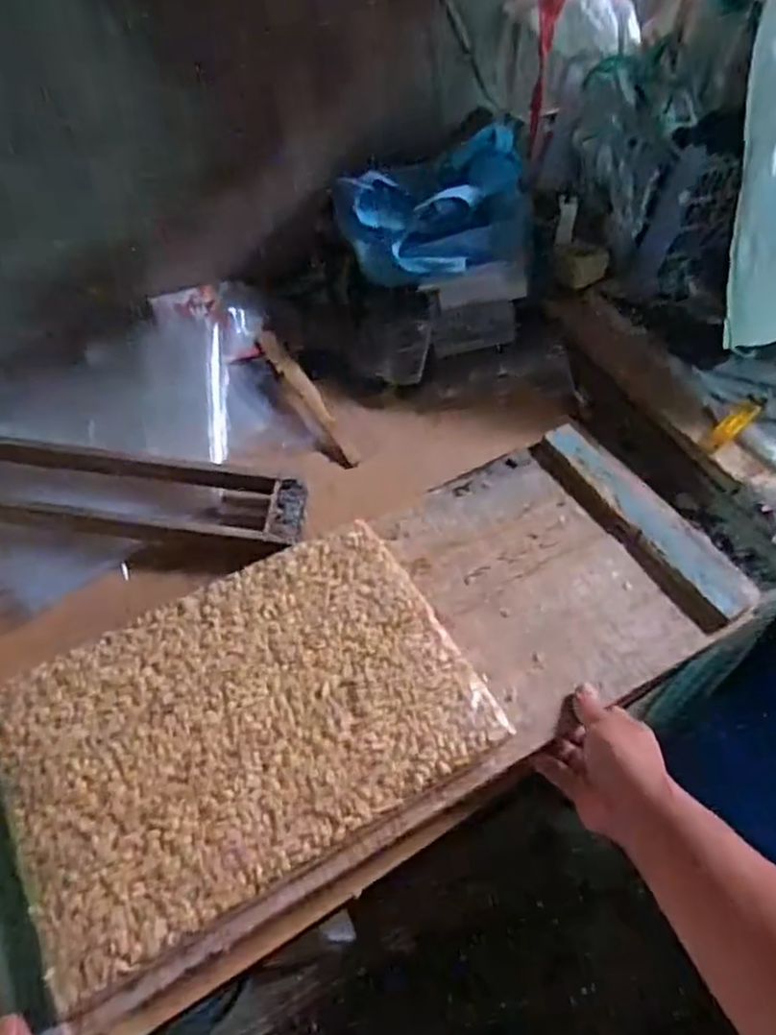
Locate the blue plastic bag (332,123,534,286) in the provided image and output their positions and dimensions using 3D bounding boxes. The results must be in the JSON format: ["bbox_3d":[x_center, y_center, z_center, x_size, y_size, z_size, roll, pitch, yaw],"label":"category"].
[{"bbox_3d":[0.063,-0.380,0.854,0.230,0.091,0.170,-17,59,-10],"label":"blue plastic bag"}]

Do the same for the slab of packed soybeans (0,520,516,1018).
[{"bbox_3d":[-0.118,0.162,0.576,0.363,0.031,0.251,-27,61,-16],"label":"slab of packed soybeans"}]

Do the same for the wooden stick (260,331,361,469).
[{"bbox_3d":[-0.100,-0.147,0.859,0.032,0.030,0.219,-27,61,-16],"label":"wooden stick"}]

